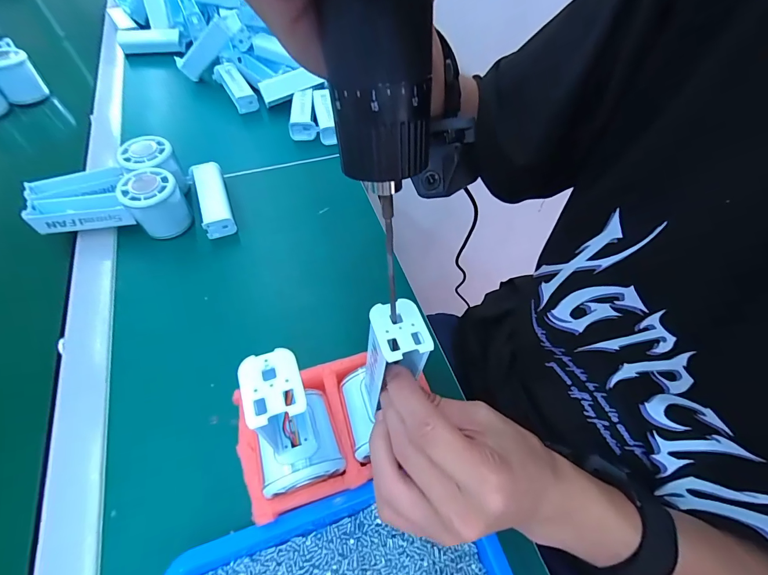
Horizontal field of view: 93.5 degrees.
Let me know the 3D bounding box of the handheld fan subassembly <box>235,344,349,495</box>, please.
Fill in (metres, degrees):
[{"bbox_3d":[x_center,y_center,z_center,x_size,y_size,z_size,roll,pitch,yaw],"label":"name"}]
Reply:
[{"bbox_3d":[-0.057,0.079,0.209,0.051,0.120,0.055,-18,59,-14],"label":"handheld fan subassembly"}]

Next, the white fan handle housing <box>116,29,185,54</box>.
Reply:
[{"bbox_3d":[-0.424,-0.447,0.650,0.113,0.032,0.036,-5,57,-6],"label":"white fan handle housing"}]

